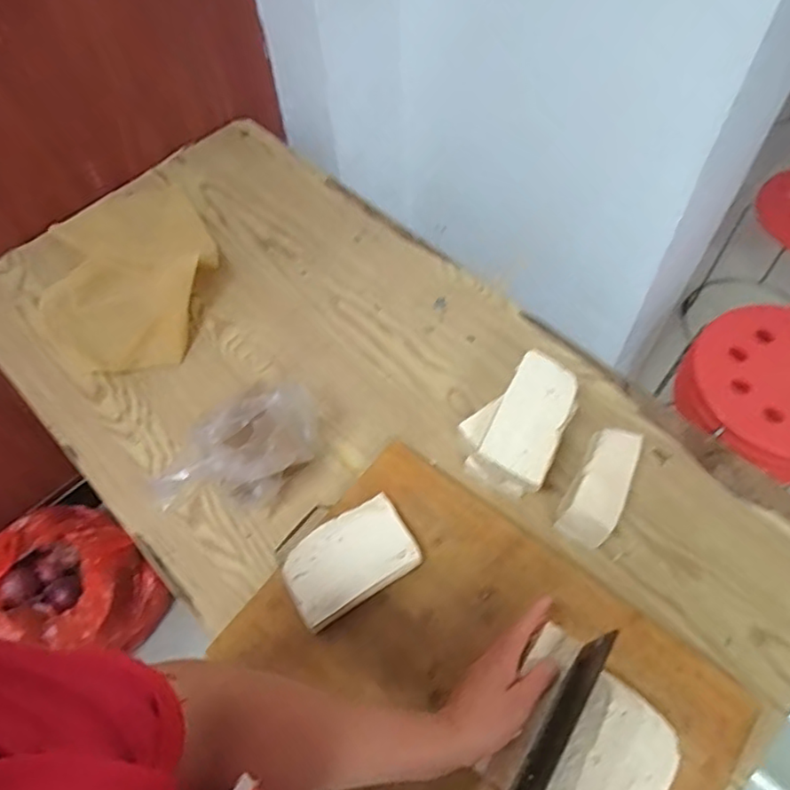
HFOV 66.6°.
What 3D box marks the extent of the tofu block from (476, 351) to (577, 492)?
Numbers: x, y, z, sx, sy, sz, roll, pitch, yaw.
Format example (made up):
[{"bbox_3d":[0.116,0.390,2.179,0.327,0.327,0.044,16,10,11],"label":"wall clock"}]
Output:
[{"bbox_3d":[0.153,0.023,0.675,0.075,0.028,0.147,22,63,16],"label":"tofu block"}]

